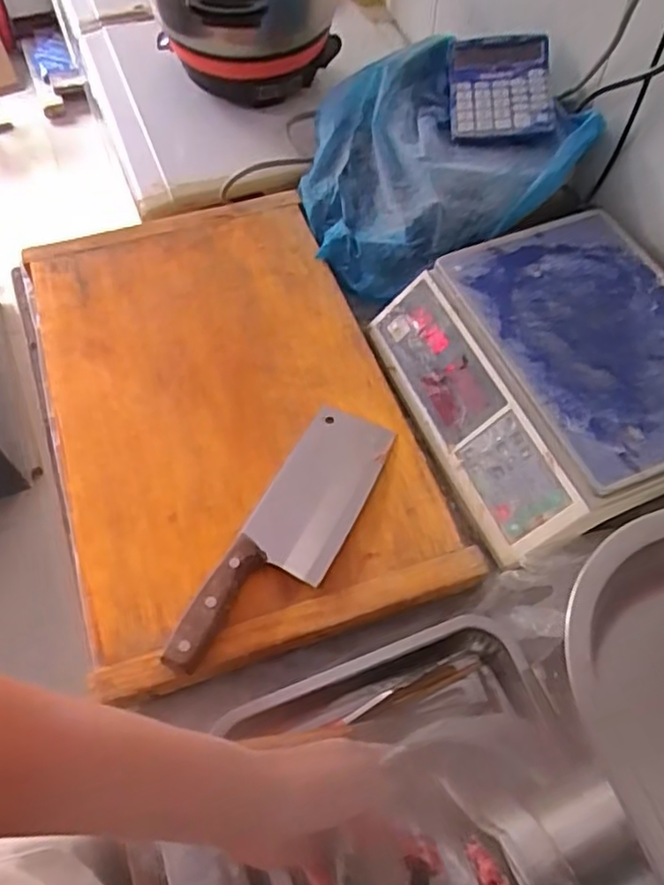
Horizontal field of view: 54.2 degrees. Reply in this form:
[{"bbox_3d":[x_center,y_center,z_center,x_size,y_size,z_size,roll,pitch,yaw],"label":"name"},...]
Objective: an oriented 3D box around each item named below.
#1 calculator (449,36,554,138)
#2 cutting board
[{"bbox_3d":[0.201,-0.427,0.779,0.116,0.016,0.144,0,72,11],"label":"calculator"},{"bbox_3d":[-0.125,-0.059,0.717,0.357,0.031,0.579,-17,60,-11],"label":"cutting board"}]

